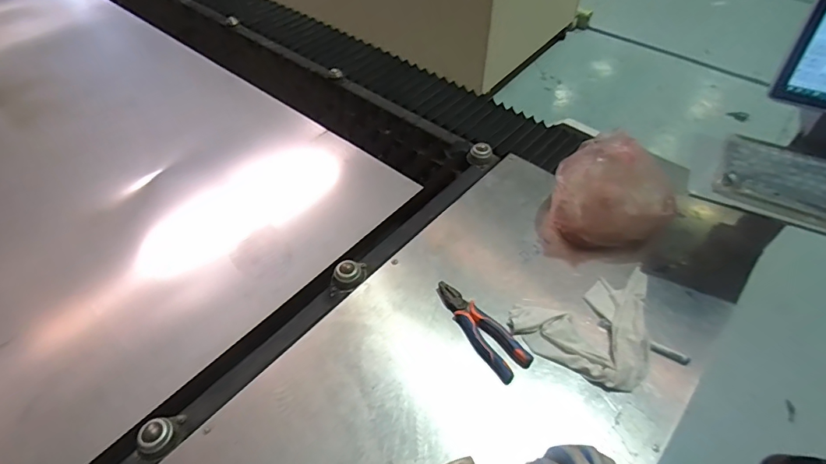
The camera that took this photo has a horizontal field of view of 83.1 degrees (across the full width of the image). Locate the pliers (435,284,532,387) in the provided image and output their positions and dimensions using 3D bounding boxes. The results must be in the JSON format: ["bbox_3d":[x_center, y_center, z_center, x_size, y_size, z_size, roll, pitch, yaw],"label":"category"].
[{"bbox_3d":[0.113,0.156,0.781,0.062,0.029,0.196,-29,55,-23],"label":"pliers"}]

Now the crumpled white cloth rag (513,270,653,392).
[{"bbox_3d":[0.280,0.148,0.786,0.215,0.050,0.201,14,50,12],"label":"crumpled white cloth rag"}]

